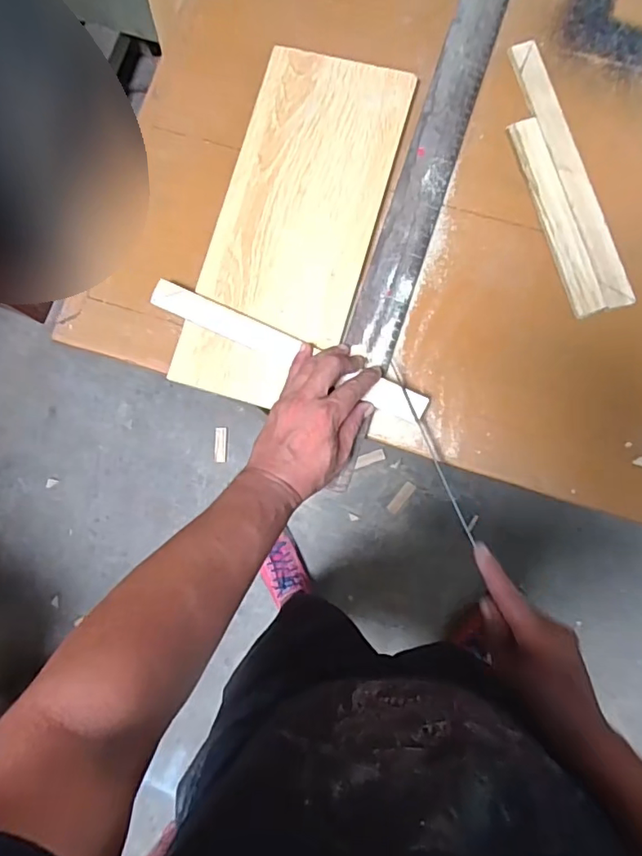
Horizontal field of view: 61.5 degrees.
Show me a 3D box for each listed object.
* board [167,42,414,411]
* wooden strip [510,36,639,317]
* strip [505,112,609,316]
[{"bbox_3d":[-0.026,-0.205,0.550,0.158,0.012,0.367,15,83,7],"label":"board"},{"bbox_3d":[0.250,-0.257,0.541,0.029,0.012,0.289,-17,80,3],"label":"wooden strip"},{"bbox_3d":[0.233,-0.210,0.536,0.032,0.012,0.206,-16,81,3],"label":"strip"}]

